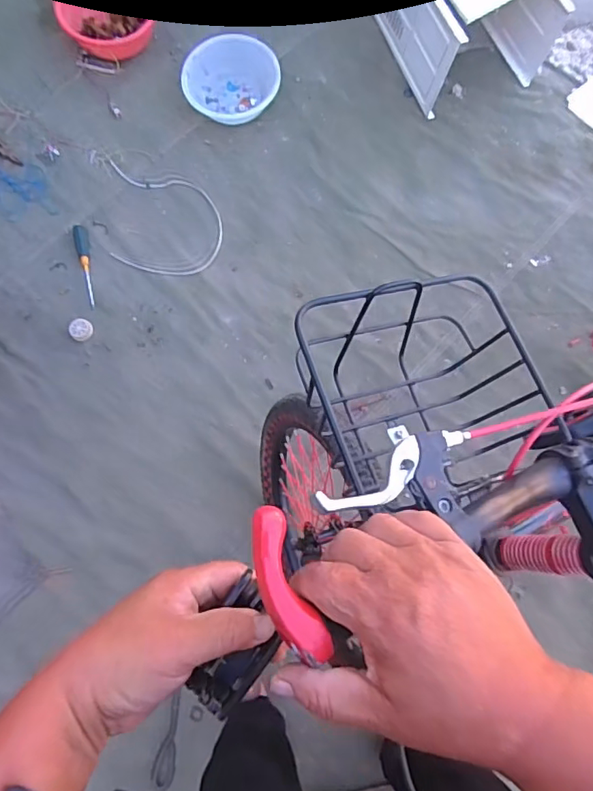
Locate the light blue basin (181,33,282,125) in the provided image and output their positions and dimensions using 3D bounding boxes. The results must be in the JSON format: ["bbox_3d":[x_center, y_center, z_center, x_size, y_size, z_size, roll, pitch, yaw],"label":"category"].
[{"bbox_3d":[-0.166,-0.799,1.343,0.235,0.091,0.188,11,75,2],"label":"light blue basin"}]

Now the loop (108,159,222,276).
[{"bbox_3d":[-0.334,-0.417,1.288,0.313,0.006,0.247,16,78,-3],"label":"loop"}]

